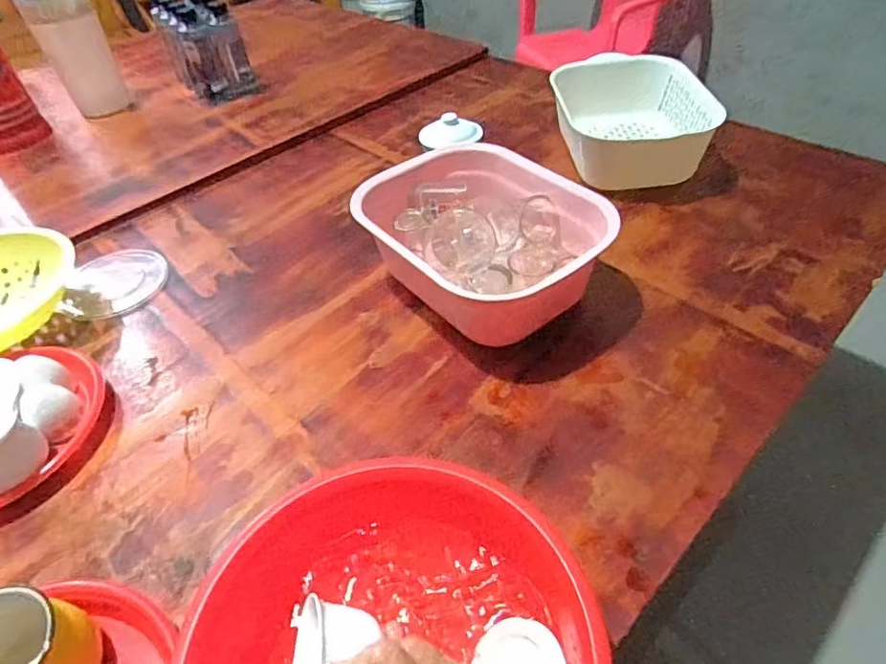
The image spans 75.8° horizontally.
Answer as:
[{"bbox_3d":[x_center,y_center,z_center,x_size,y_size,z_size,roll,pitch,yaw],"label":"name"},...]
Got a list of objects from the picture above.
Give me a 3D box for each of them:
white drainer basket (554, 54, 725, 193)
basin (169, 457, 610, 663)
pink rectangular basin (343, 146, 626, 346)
[{"bbox_3d":[0.294,-0.335,0.900,0.201,0.101,0.272,-9,46,-2],"label":"white drainer basket"},{"bbox_3d":[-0.031,0.229,0.391,0.268,0.082,0.257,-3,46,3],"label":"basin"},{"bbox_3d":[0.043,-0.108,0.701,0.204,0.119,0.297,-36,53,-26],"label":"pink rectangular basin"}]

